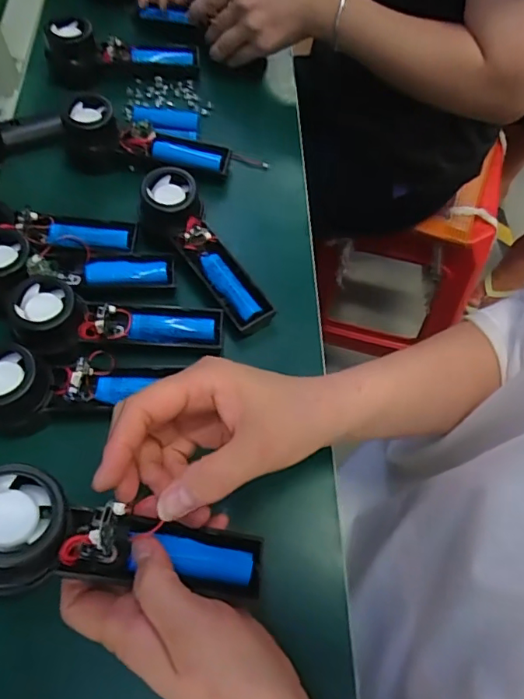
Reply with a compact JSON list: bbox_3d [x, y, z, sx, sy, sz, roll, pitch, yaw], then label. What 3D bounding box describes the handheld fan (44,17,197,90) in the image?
[{"bbox_3d":[-0.153,-0.328,0.585,0.160,0.045,0.062,-13,63,-11],"label":"handheld fan"}]

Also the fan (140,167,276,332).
[{"bbox_3d":[-0.053,-0.080,0.451,0.055,0.051,0.159,-28,65,-16],"label":"fan"}]

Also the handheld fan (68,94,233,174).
[{"bbox_3d":[-0.110,-0.198,0.510,0.153,0.052,0.046,5,61,2],"label":"handheld fan"}]

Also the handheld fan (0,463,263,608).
[{"bbox_3d":[-0.071,0.101,0.271,0.157,0.035,0.051,22,58,-25],"label":"handheld fan"}]

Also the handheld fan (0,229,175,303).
[{"bbox_3d":[-0.156,-0.062,0.430,0.163,0.038,0.071,1,62,-3],"label":"handheld fan"}]

